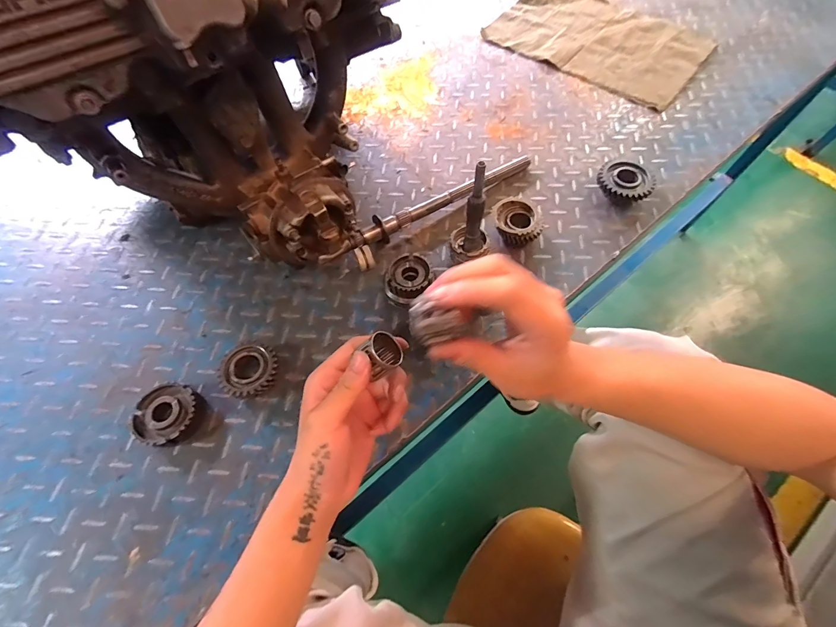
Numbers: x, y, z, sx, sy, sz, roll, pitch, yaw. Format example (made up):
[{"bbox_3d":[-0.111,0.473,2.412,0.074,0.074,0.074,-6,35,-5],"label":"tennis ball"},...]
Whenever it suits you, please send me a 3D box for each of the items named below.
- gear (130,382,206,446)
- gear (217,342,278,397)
[{"bbox_3d":[-0.290,0.116,0.424,0.070,0.028,0.068,0,64,1],"label":"gear"},{"bbox_3d":[-0.198,0.070,0.440,0.065,0.035,0.063,3,64,3],"label":"gear"}]

